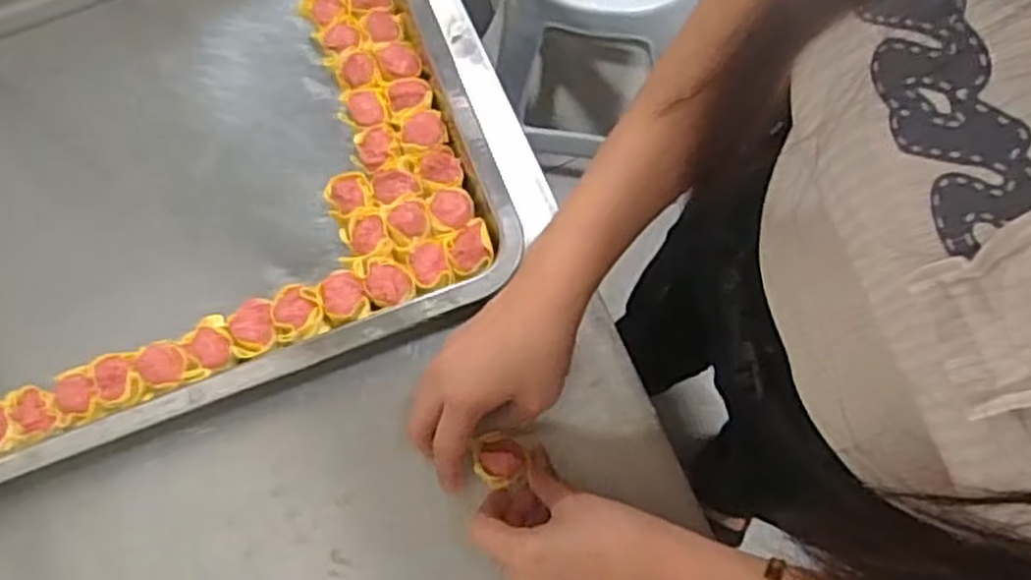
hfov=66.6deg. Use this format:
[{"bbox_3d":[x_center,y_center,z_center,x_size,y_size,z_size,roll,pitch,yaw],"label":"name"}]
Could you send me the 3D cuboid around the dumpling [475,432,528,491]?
[{"bbox_3d":[-0.010,0.103,0.477,0.030,0.022,0.031,0,73,1],"label":"dumpling"}]

